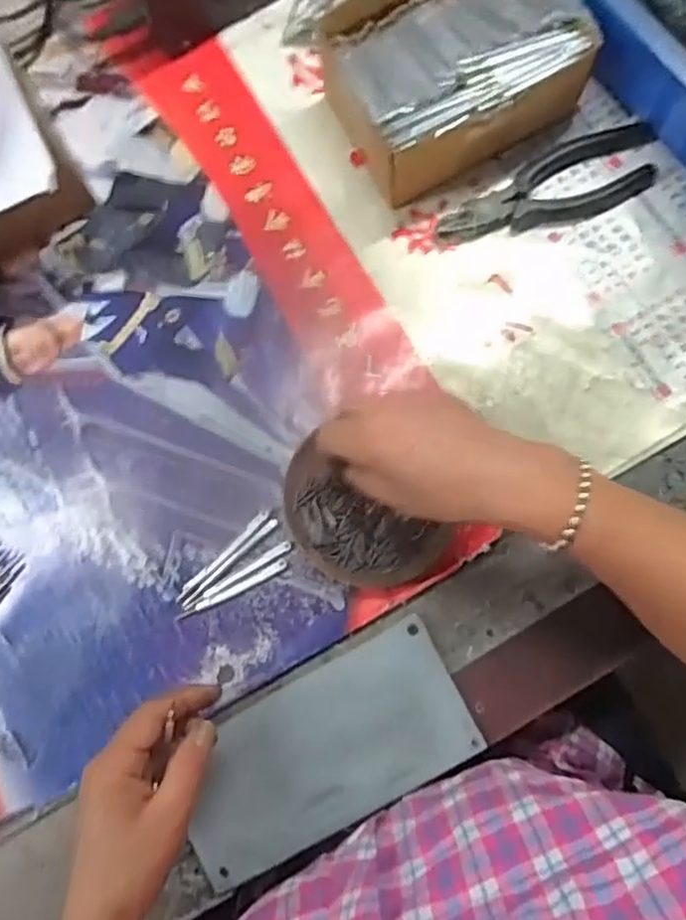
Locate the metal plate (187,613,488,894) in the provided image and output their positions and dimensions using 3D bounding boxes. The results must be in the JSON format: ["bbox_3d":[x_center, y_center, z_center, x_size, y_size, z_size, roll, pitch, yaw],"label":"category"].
[{"bbox_3d":[-0.015,0.191,0.443,0.194,0.006,0.096,-29,73,0],"label":"metal plate"}]

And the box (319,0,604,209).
[{"bbox_3d":[0.076,-0.283,0.485,0.168,0.069,0.130,-27,81,0],"label":"box"}]

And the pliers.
[{"bbox_3d":[0.153,-0.197,0.493,0.168,0.016,0.056,-27,81,0],"label":"pliers"}]

